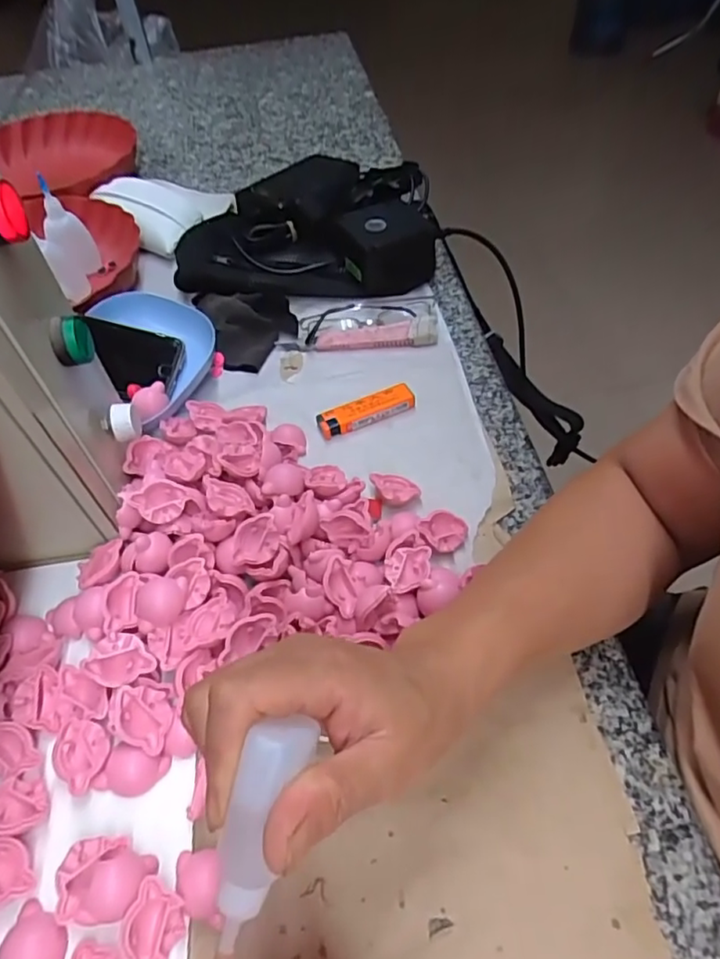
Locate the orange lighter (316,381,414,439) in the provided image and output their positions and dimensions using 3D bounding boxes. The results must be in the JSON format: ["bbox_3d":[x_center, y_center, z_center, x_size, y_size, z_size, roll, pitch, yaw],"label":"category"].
[{"bbox_3d":[0.005,-0.058,0.489,0.083,0.013,0.024,-21,54,-12],"label":"orange lighter"}]

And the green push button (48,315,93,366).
[{"bbox_3d":[-0.168,-0.082,0.347,0.012,0.027,0.026,-3,52,2],"label":"green push button"}]

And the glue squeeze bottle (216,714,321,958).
[{"bbox_3d":[-0.034,0.121,0.193,0.018,0.023,0.084,15,91,15],"label":"glue squeeze bottle"}]

